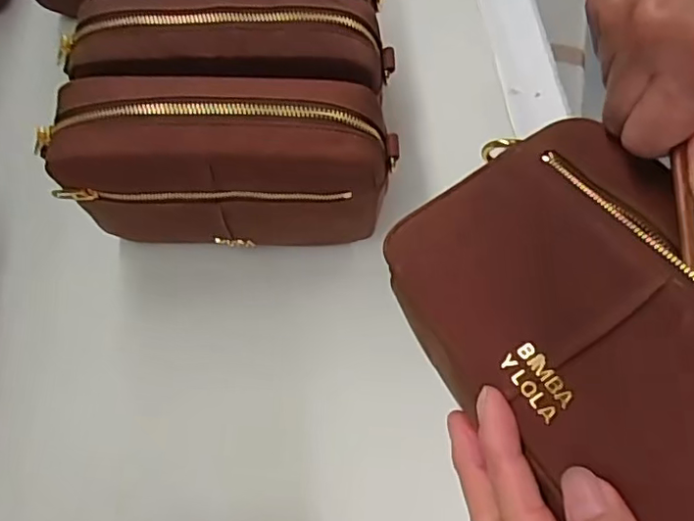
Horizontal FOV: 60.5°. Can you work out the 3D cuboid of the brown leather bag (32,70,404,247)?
[{"bbox_3d":[-0.072,-0.052,0.366,0.200,0.111,0.064,0,65,0],"label":"brown leather bag"}]

